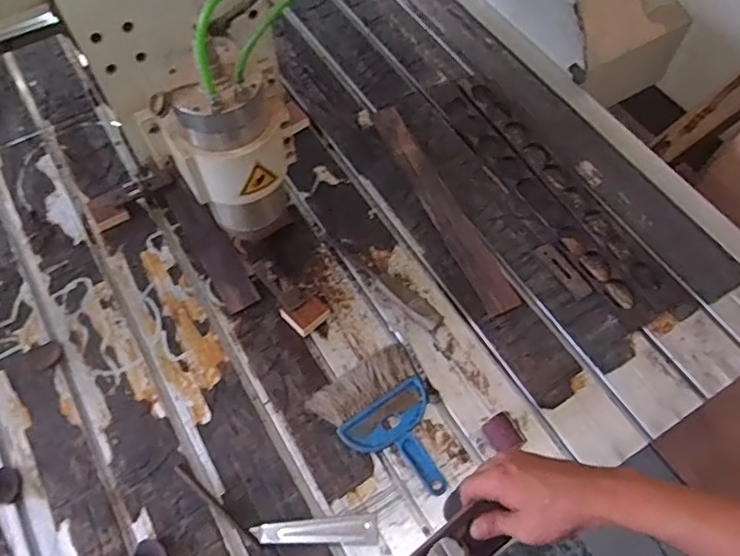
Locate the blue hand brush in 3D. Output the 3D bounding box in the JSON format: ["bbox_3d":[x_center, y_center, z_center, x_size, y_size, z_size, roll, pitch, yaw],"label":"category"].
[{"bbox_3d":[0.030,0.186,0.728,0.136,0.025,0.177,-32,66,-16],"label":"blue hand brush"}]

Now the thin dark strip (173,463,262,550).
[{"bbox_3d":[-0.182,0.271,0.689,0.143,0.008,0.010,36,67,17],"label":"thin dark strip"}]

